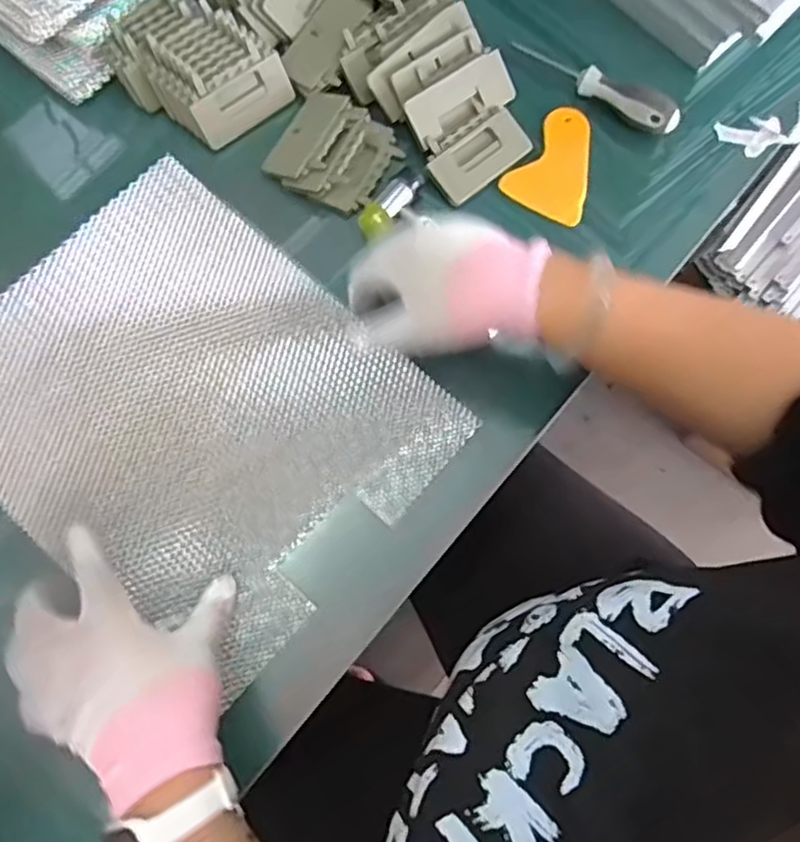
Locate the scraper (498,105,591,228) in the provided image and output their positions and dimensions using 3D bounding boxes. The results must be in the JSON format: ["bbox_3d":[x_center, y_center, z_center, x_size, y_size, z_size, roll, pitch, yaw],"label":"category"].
[{"bbox_3d":[0.138,-0.216,0.566,0.069,0.009,0.102,34,78,5],"label":"scraper"}]

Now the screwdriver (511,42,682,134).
[{"bbox_3d":[0.167,-0.281,0.565,0.141,0.029,0.019,34,78,8],"label":"screwdriver"}]

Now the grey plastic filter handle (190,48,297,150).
[{"bbox_3d":[-0.128,-0.263,0.558,0.086,0.040,0.004,-38,43,-11],"label":"grey plastic filter handle"}]

